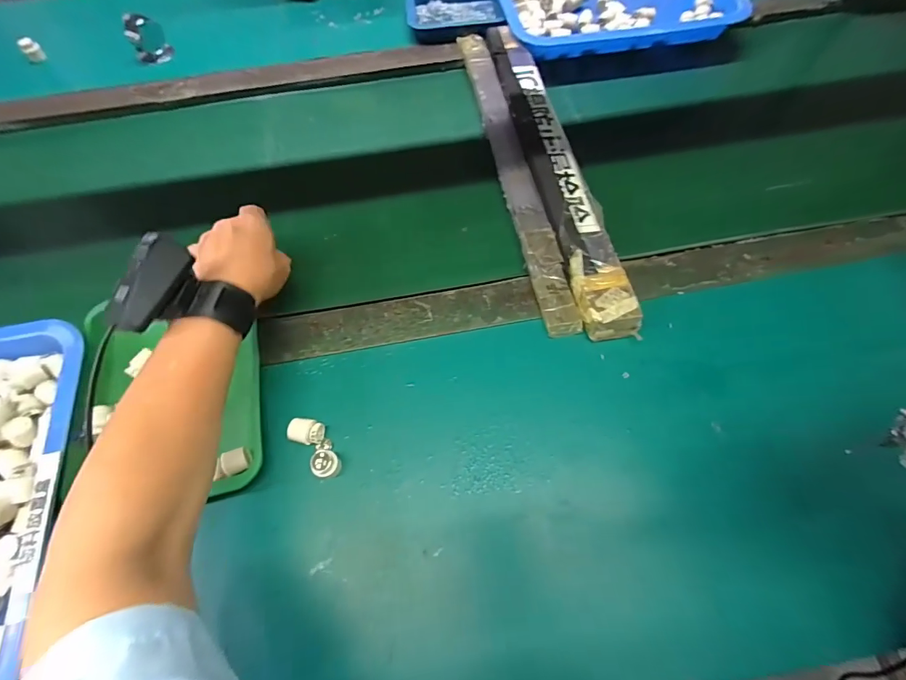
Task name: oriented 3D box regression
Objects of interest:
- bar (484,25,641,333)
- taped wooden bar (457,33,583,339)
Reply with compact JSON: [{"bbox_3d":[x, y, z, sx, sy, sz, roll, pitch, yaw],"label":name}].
[{"bbox_3d":[0.113,-0.222,0.502,0.051,0.032,0.490,-10,63,-2],"label":"bar"},{"bbox_3d":[0.068,-0.227,0.514,0.036,0.023,0.502,-10,63,-2],"label":"taped wooden bar"}]

